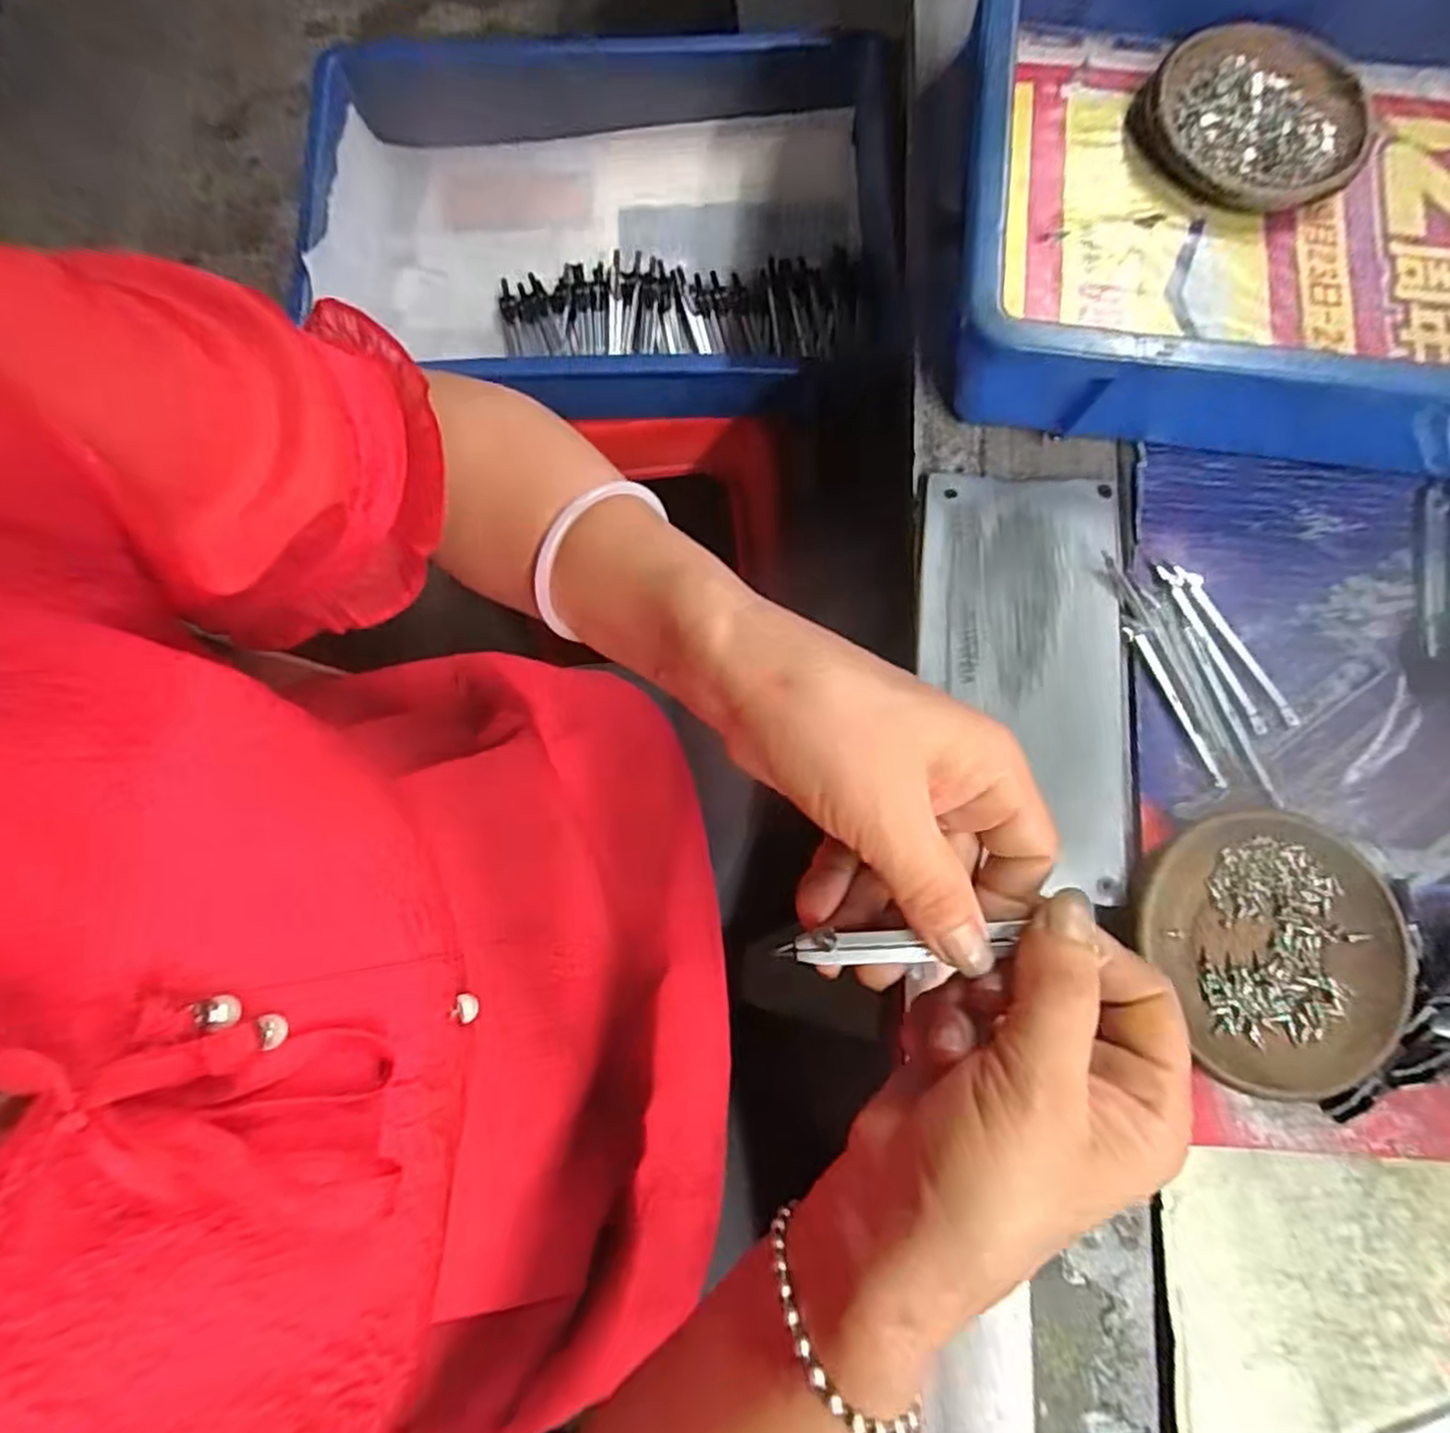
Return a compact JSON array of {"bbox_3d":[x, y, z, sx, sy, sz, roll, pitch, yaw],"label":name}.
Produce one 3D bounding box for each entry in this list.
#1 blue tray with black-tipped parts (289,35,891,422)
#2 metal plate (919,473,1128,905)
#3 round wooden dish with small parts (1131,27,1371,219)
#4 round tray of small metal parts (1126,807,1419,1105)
[{"bbox_3d":[-0.095,-0.359,0.542,0.413,0.078,0.275,-1,78,1],"label":"blue tray with black-tipped parts"},{"bbox_3d":[0.140,-0.022,0.334,0.095,0.006,0.196,3,78,0],"label":"metal plate"},{"bbox_3d":[0.290,-0.325,0.388,0.113,0.016,0.121,0,78,0],"label":"round wooden dish with small parts"},{"bbox_3d":[0.236,0.098,0.307,0.105,0.015,0.111,0,78,0],"label":"round tray of small metal parts"}]

